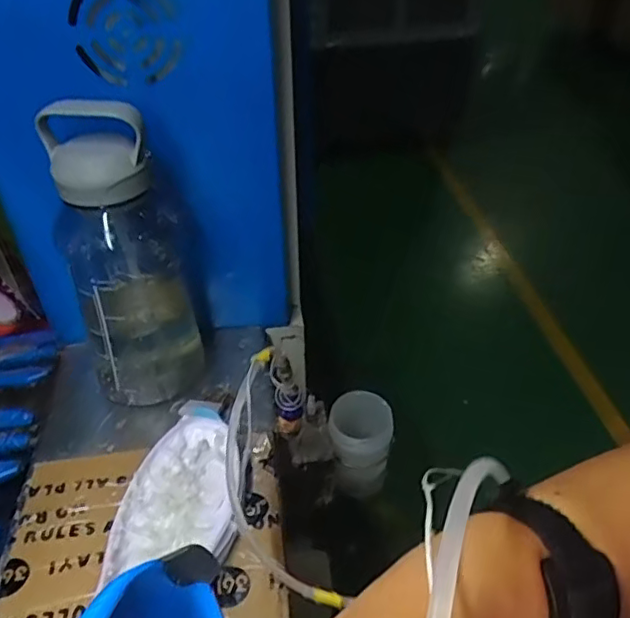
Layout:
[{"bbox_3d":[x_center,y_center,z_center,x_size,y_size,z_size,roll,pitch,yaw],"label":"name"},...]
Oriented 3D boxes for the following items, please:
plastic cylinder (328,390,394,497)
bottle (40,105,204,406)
[{"bbox_3d":[0.054,0.159,0.699,0.070,0.110,0.069,0,41,0],"label":"plastic cylinder"},{"bbox_3d":[-0.182,-0.041,0.579,0.108,0.309,0.111,-11,42,-11],"label":"bottle"}]

